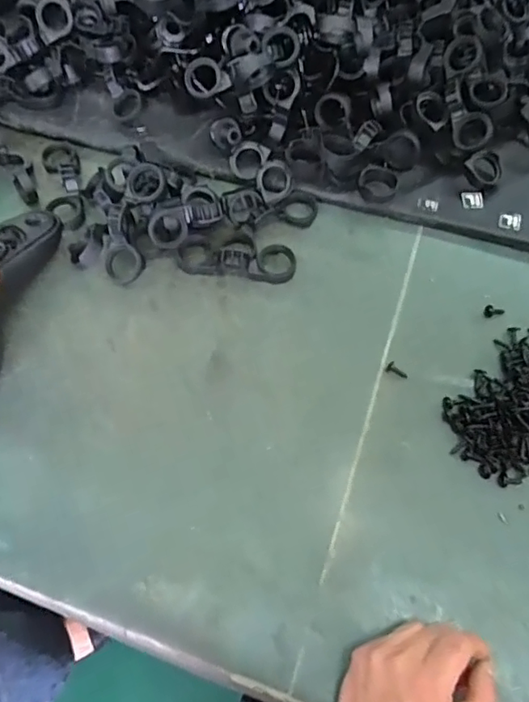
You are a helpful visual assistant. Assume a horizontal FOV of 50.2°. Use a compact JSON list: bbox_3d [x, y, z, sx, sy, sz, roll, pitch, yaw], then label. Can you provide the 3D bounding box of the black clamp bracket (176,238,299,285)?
[{"bbox_3d":[-0.030,-0.101,0.598,0.123,0.029,0.050,11,65,5],"label":"black clamp bracket"}]

